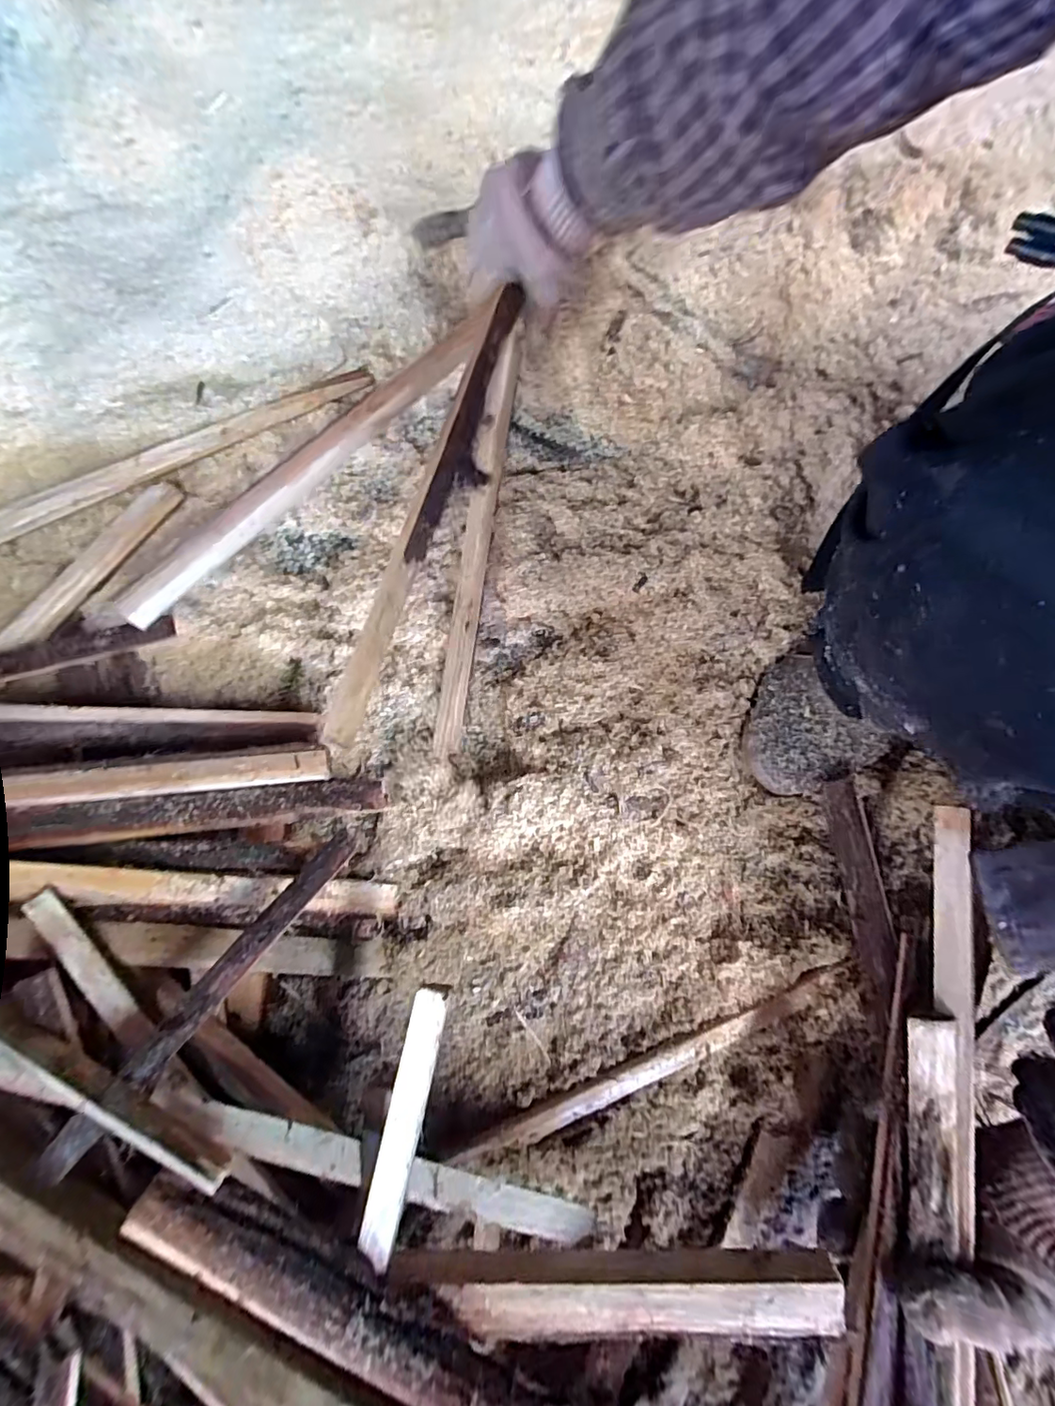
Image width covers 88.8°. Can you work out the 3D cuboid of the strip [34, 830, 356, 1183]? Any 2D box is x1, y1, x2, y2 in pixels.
[{"bbox_3d":[-0.173,0.157,0.303,0.018,0.009,0.203,38,64,5],"label":"strip"}]

